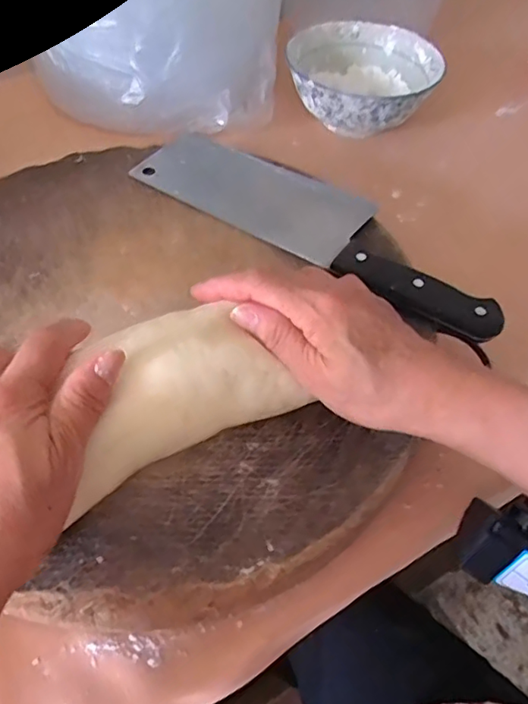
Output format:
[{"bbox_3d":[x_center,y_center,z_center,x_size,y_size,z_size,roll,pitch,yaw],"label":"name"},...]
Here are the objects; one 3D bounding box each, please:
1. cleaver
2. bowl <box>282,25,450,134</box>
[{"bbox_3d":[0.036,-0.100,0.403,0.288,0.019,0.078,31,57,19],"label":"cleaver"},{"bbox_3d":[0.097,-0.260,0.555,0.136,0.070,0.142,2,52,-2],"label":"bowl"}]

